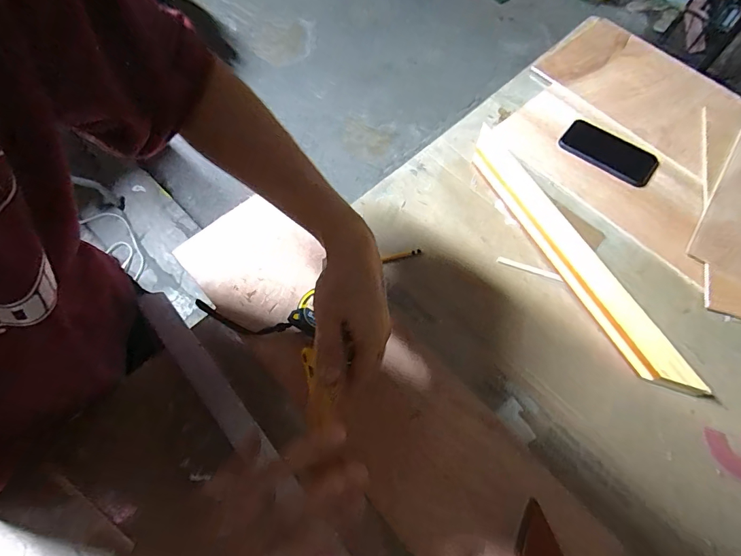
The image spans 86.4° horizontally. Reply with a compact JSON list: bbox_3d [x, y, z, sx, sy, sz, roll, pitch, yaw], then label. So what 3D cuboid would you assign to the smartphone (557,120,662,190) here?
[{"bbox_3d":[0.402,-0.215,0.665,0.151,0.007,0.075,39,71,16],"label":"smartphone"}]

